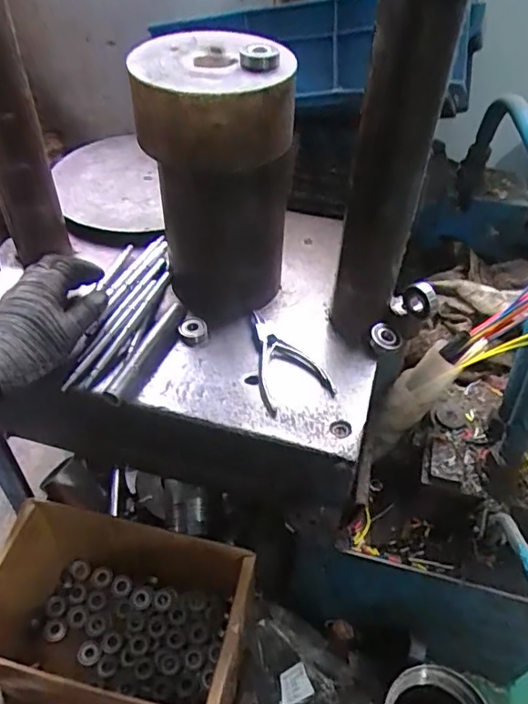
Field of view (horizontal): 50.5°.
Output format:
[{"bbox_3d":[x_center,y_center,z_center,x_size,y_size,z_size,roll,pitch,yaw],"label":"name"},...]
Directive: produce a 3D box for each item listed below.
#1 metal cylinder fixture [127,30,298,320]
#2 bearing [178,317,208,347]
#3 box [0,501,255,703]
[{"bbox_3d":[-0.048,-0.175,0.582,0.140,0.248,0.135,0,46,-2],"label":"metal cylinder fixture"},{"bbox_3d":[-0.076,-0.022,0.605,0.030,0.013,0.031,-7,47,-9],"label":"bearing"},{"bbox_3d":[-0.172,0.347,0.716,0.291,0.184,0.217,9,47,6],"label":"box"}]

